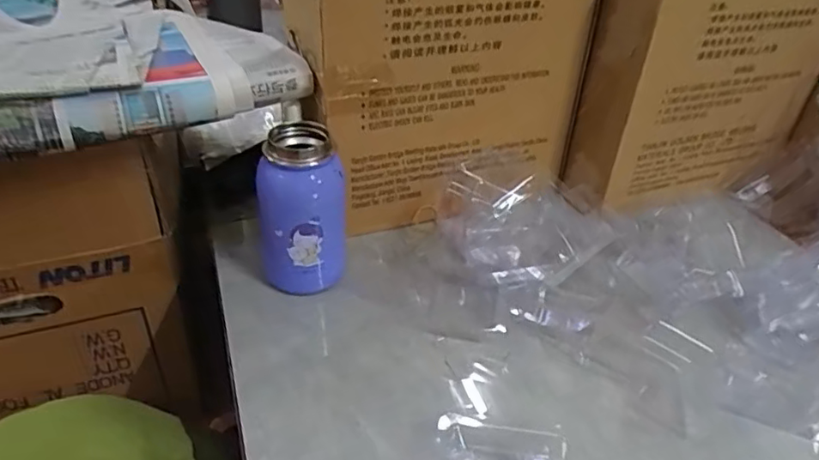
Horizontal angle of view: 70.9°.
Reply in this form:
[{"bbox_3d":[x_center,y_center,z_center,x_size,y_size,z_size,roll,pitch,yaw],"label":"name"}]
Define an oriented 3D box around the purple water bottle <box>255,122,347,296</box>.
[{"bbox_3d":[-0.091,-0.015,0.495,0.072,0.136,0.059,0,36,-8],"label":"purple water bottle"}]

